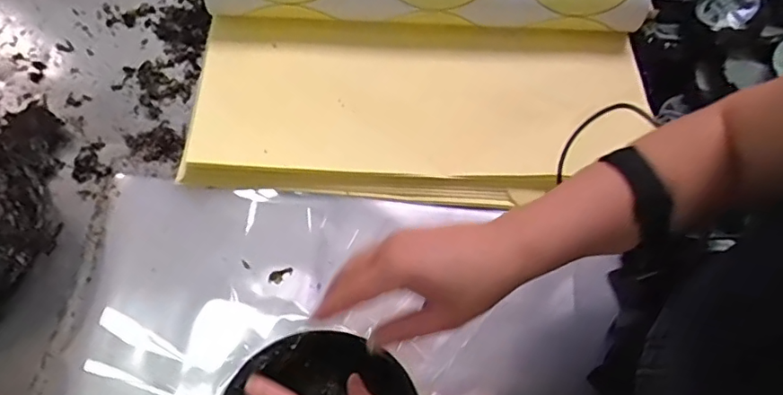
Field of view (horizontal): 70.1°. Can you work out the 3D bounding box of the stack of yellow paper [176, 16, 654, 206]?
[{"bbox_3d":[0.037,-0.104,0.596,0.486,0.029,0.213,-1,66,-2],"label":"stack of yellow paper"}]

